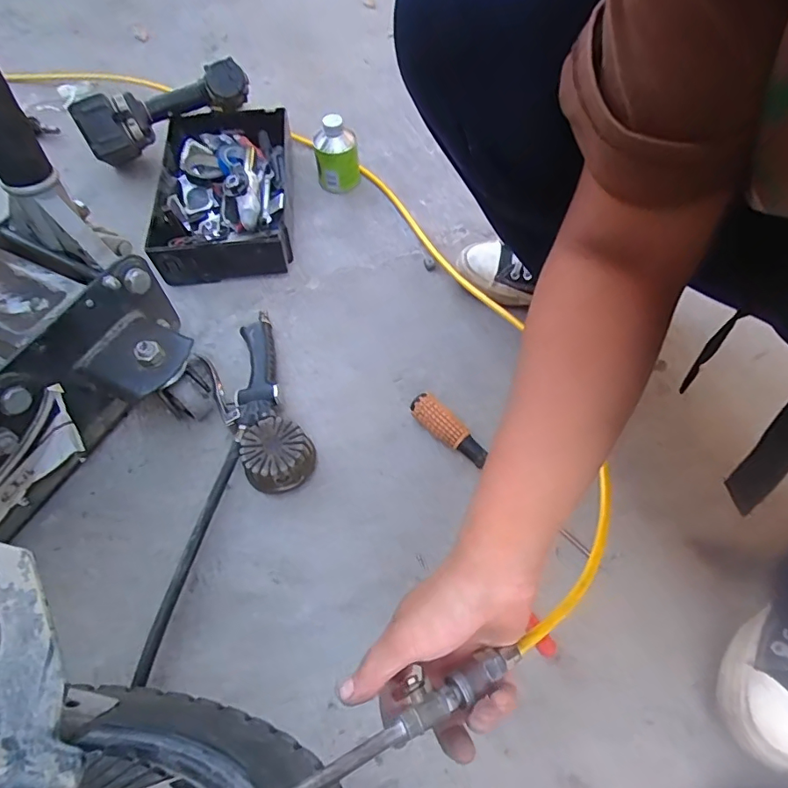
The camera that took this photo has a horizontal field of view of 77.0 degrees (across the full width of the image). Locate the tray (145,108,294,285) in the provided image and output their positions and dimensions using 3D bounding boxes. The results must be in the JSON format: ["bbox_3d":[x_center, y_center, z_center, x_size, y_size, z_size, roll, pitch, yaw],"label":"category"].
[{"bbox_3d":[-0.244,-0.293,0.722,0.184,0.095,0.294,-5,59,-3],"label":"tray"}]

